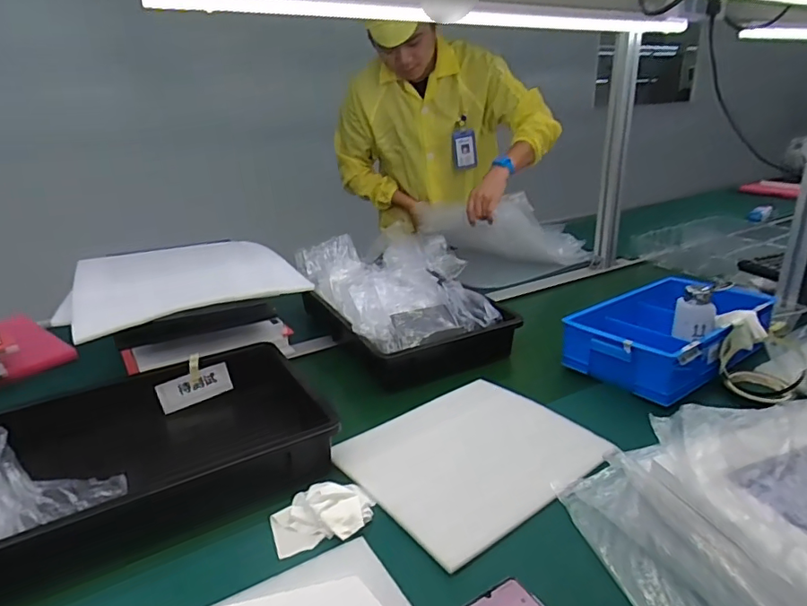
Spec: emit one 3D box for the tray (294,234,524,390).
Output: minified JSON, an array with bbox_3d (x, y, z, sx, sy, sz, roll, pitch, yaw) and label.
[{"bbox_3d":[-0.009,-0.020,1.038,0.297,0.145,0.403,-11,23,-22],"label":"tray"}]

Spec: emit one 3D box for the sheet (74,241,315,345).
[{"bbox_3d":[-0.369,-0.045,0.904,0.319,0.026,0.346,-13,24,-25],"label":"sheet"}]

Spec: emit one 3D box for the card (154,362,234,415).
[{"bbox_3d":[-0.325,0.132,0.833,0.106,0.049,0.004,-20,9,-22],"label":"card"}]

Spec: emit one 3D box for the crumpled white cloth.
[{"bbox_3d":[-0.092,0.232,0.604,0.111,0.035,0.085,-7,22,-12],"label":"crumpled white cloth"}]

